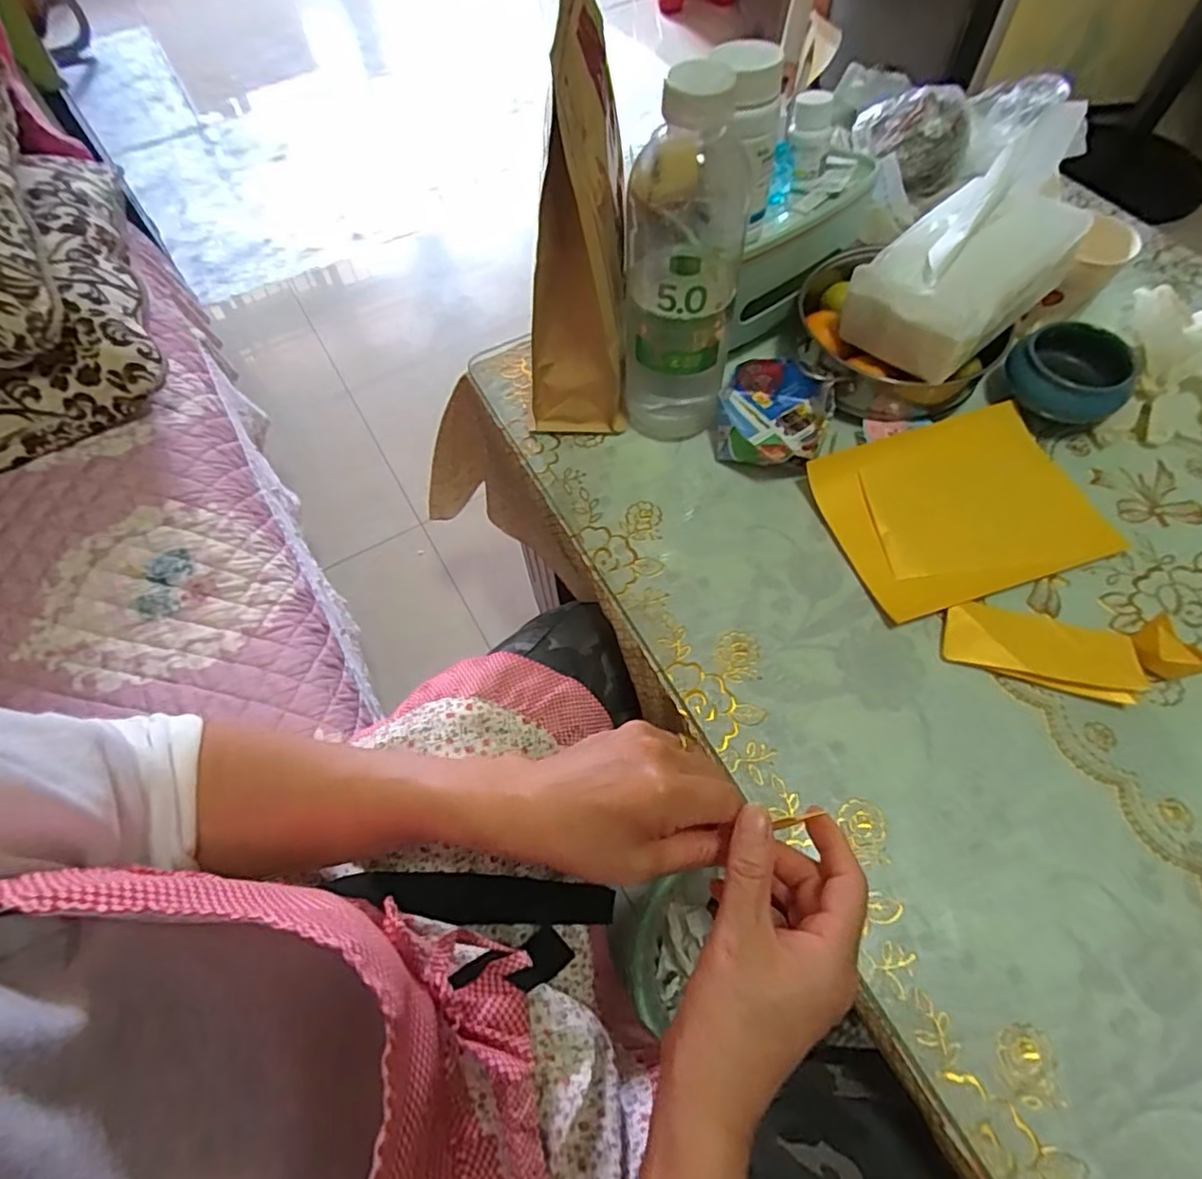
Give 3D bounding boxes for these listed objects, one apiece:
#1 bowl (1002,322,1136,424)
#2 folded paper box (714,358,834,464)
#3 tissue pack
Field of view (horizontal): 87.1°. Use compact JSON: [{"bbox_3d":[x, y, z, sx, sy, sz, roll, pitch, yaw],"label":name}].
[{"bbox_3d":[0.385,-0.177,0.524,0.090,0.050,0.074,30,65,17],"label":"bowl"},{"bbox_3d":[0.143,-0.144,0.526,0.084,0.041,0.102,11,61,7],"label":"folded paper box"},{"bbox_3d":[0.282,-0.257,0.475,0.155,0.124,0.100,-37,66,-17],"label":"tissue pack"}]

